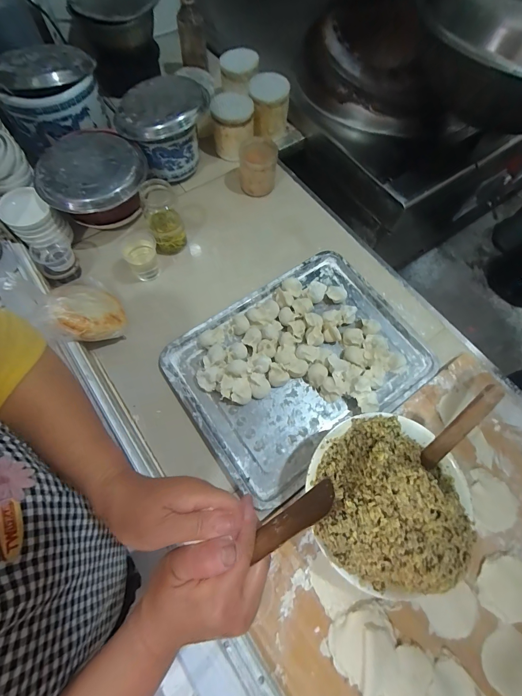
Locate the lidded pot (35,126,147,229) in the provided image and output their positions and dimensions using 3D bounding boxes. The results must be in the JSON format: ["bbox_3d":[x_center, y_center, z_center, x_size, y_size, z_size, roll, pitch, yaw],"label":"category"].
[{"bbox_3d":[-0.325,-0.337,0.641,0.188,0.106,0.214,-10,69,-6],"label":"lidded pot"}]

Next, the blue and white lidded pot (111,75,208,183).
[{"bbox_3d":[-0.208,-0.479,0.720,0.197,0.168,0.171,-19,70,-9],"label":"blue and white lidded pot"}]

